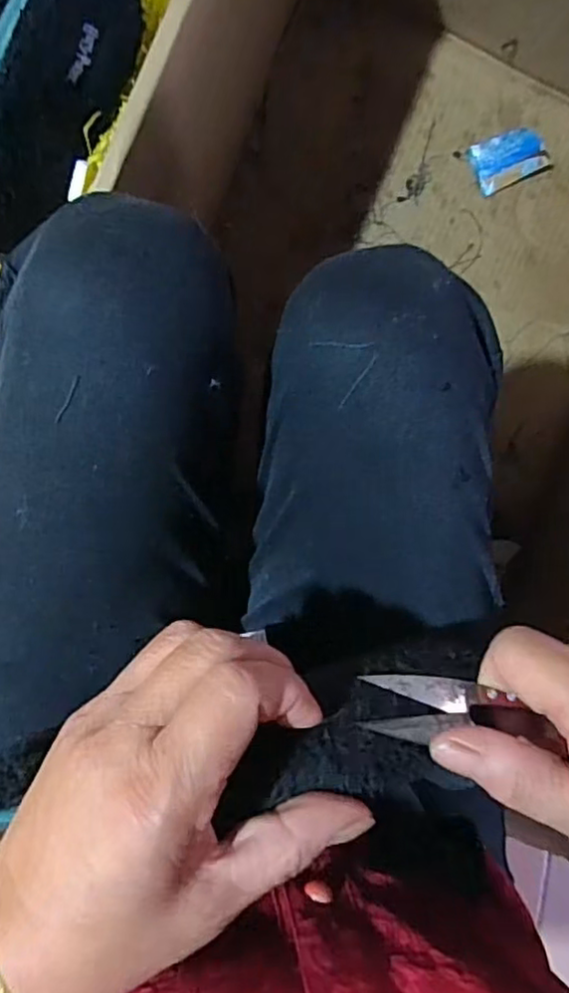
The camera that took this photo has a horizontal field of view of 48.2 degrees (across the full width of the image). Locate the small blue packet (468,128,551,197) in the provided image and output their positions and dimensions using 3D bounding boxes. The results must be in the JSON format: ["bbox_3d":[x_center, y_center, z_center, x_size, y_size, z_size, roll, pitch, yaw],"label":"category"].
[{"bbox_3d":[0.240,-0.363,0.682,0.074,0.019,0.053,-23,94,-4],"label":"small blue packet"}]

